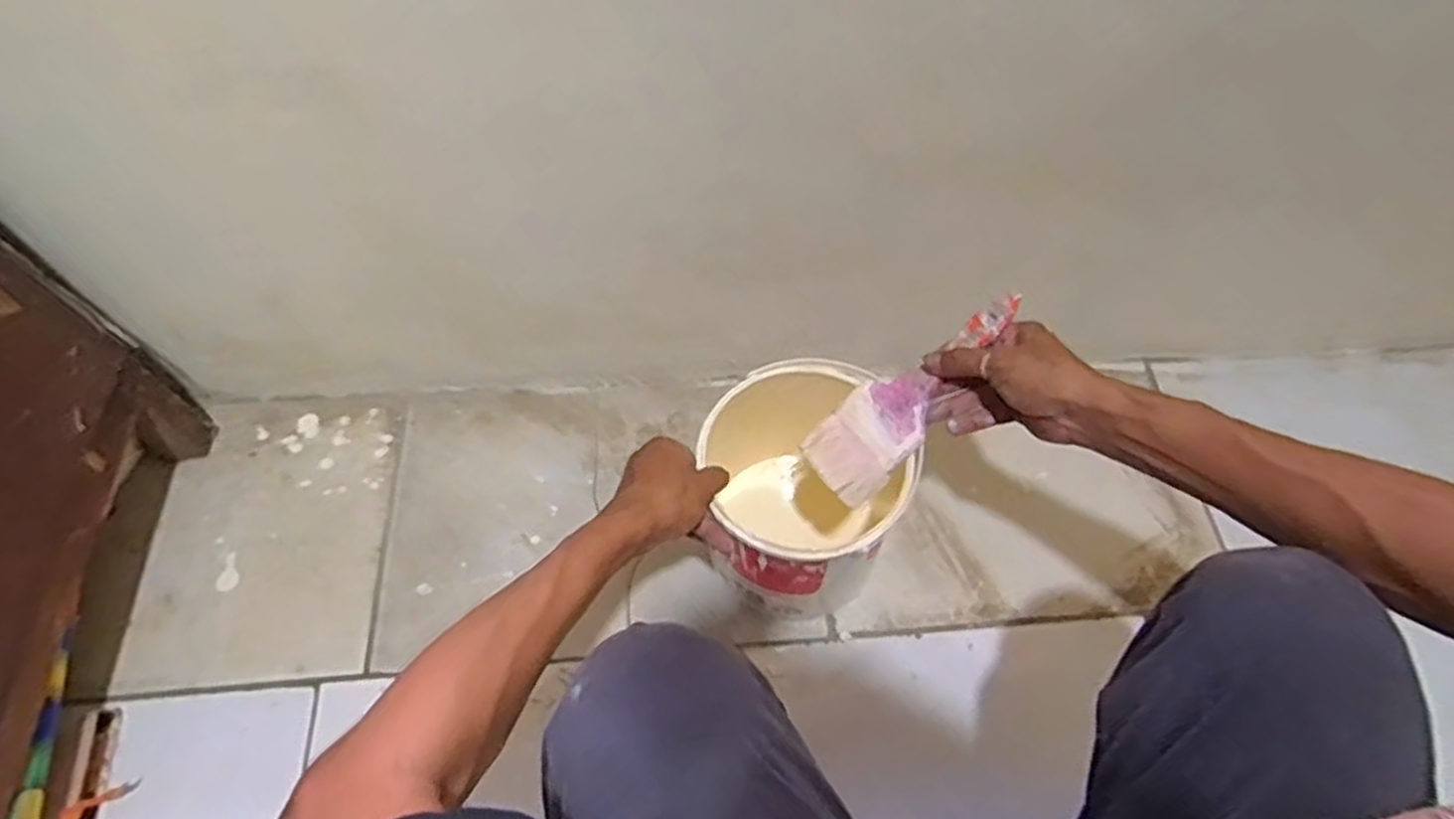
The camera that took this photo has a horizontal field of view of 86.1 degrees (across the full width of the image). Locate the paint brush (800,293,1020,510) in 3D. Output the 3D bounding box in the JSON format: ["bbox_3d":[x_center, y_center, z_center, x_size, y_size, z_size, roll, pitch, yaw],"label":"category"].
[{"bbox_3d":[0.143,-0.014,0.601,0.192,0.020,0.069,-45,67,10],"label":"paint brush"}]

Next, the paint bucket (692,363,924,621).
[{"bbox_3d":[0.050,0.081,0.707,0.167,0.178,0.176,1,59,-1],"label":"paint bucket"}]

